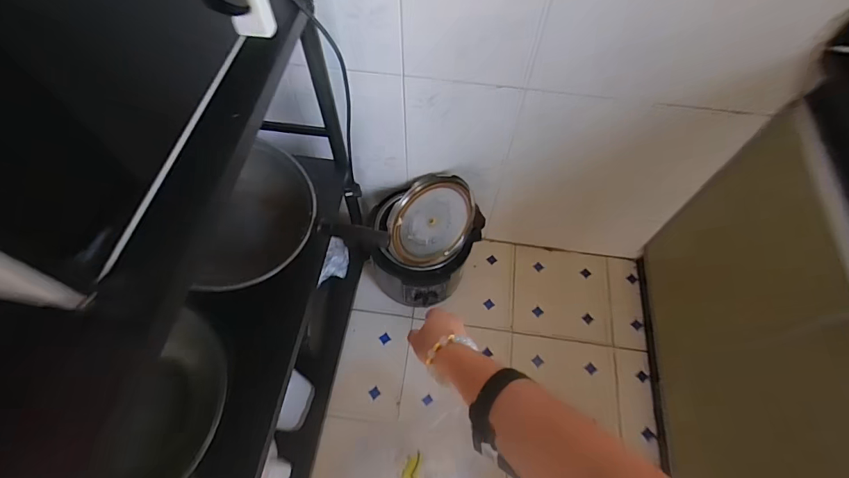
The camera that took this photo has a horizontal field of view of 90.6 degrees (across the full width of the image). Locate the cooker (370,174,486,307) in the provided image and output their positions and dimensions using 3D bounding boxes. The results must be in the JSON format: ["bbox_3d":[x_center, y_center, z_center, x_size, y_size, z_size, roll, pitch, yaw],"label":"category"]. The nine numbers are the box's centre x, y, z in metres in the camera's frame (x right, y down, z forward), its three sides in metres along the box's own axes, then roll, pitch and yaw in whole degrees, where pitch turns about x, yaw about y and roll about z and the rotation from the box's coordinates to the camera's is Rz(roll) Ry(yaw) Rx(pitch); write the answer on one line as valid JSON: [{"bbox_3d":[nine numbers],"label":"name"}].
[{"bbox_3d":[-0.009,0.006,1.148,0.255,0.323,0.281,-30,67,-16],"label":"cooker"}]

